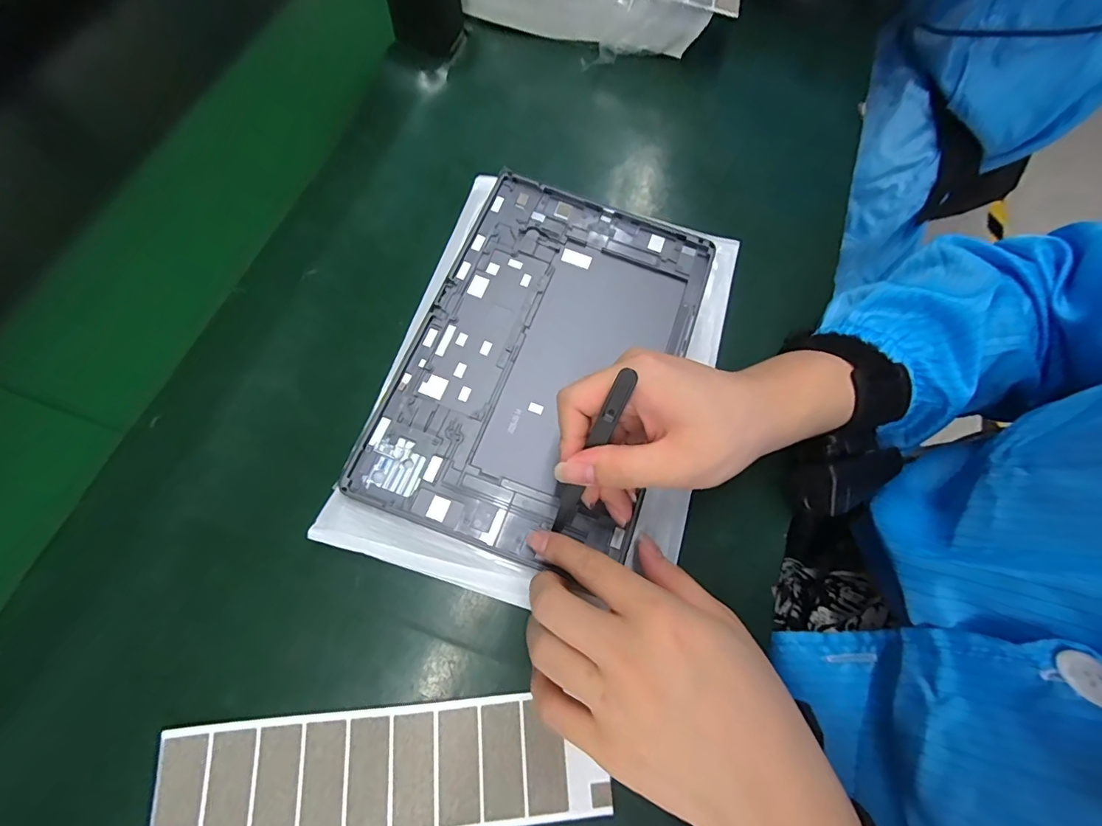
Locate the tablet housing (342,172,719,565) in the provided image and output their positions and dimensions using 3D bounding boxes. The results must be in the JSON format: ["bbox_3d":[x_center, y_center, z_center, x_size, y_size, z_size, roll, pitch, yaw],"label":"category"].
[{"bbox_3d":[-0.001,-0.040,0.312,0.164,0.013,0.252,18,69,5],"label":"tablet housing"}]

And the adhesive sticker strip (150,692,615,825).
[{"bbox_3d":[-0.080,0.177,0.236,0.210,0.006,0.053,-2,73,-6],"label":"adhesive sticker strip"}]

